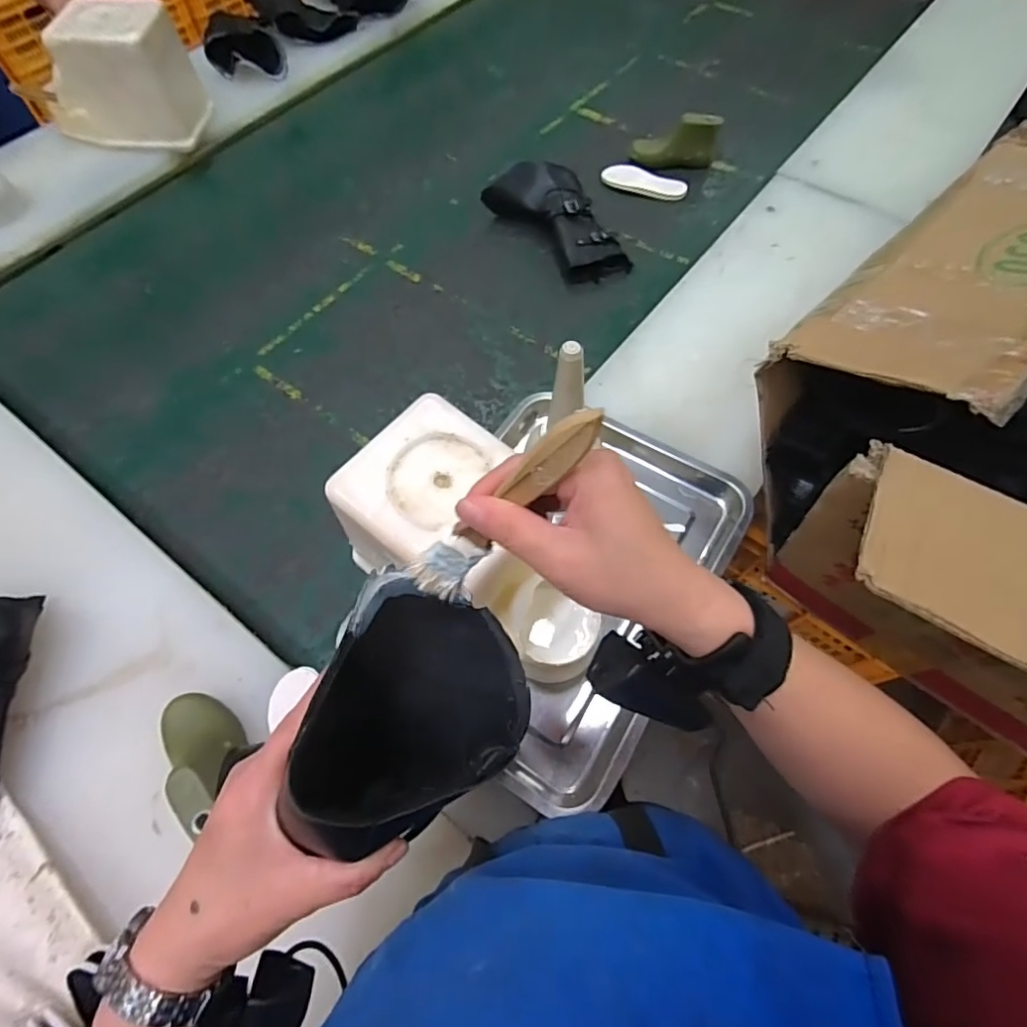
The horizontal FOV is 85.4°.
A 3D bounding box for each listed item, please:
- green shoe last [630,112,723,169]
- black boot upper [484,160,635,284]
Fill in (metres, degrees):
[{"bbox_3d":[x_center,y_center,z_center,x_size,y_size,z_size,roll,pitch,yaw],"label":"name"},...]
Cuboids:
[{"bbox_3d":[0.285,-0.645,0.959,0.148,0.074,0.043,0,62,1],"label":"green shoe last"},{"bbox_3d":[0.069,-0.459,0.868,0.142,0.074,0.213,-25,64,-12],"label":"black boot upper"}]

